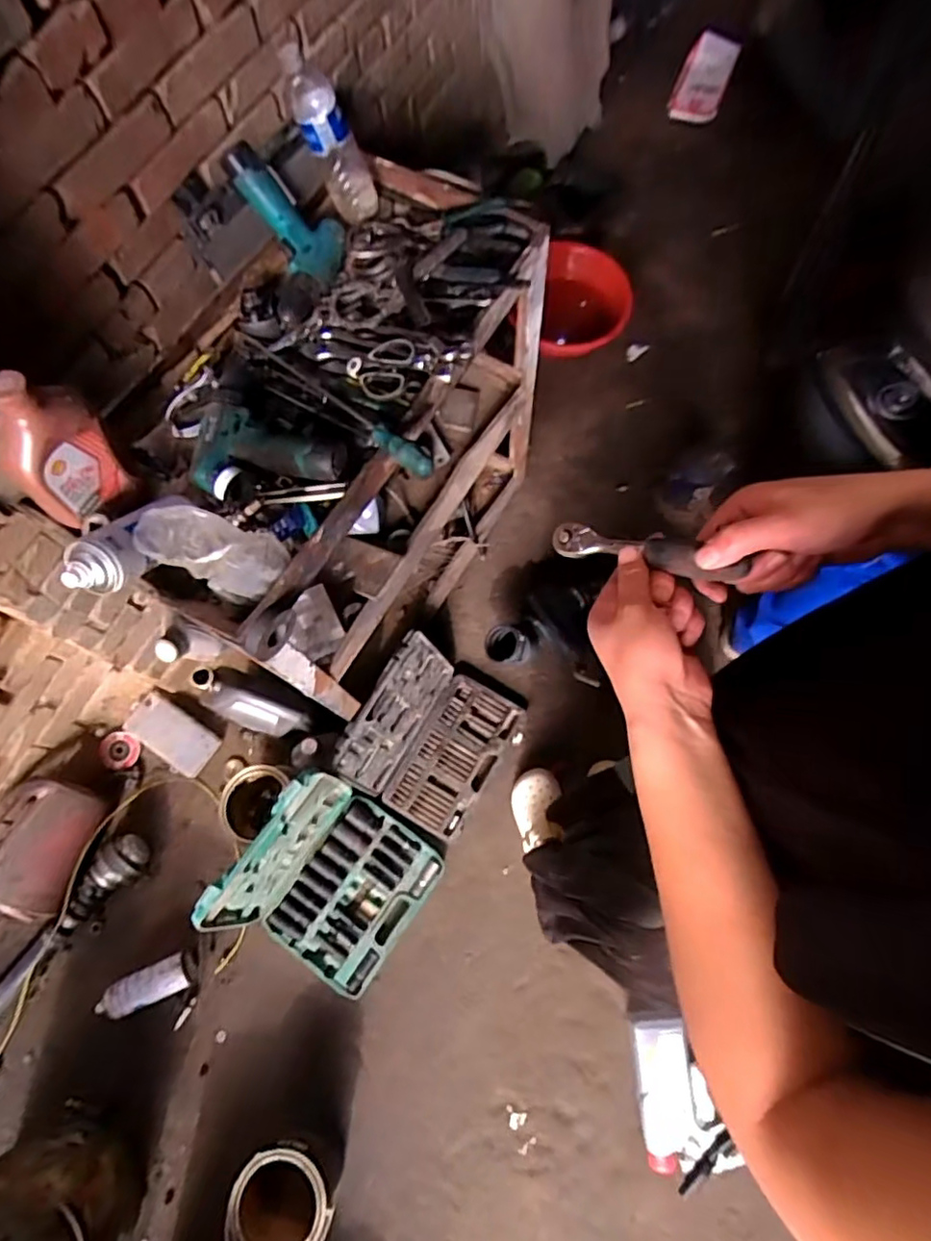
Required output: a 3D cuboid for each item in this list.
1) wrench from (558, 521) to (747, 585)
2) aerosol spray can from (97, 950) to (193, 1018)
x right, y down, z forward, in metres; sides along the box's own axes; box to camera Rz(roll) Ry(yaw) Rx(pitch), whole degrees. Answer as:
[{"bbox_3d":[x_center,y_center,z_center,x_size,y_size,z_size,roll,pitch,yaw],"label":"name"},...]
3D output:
[{"bbox_3d":[0.124,-0.051,0.430,0.148,0.017,0.022,16,64,45],"label":"wrench"},{"bbox_3d":[-0.646,0.739,1.219,0.190,0.057,0.071,-23,73,-8],"label":"aerosol spray can"}]

